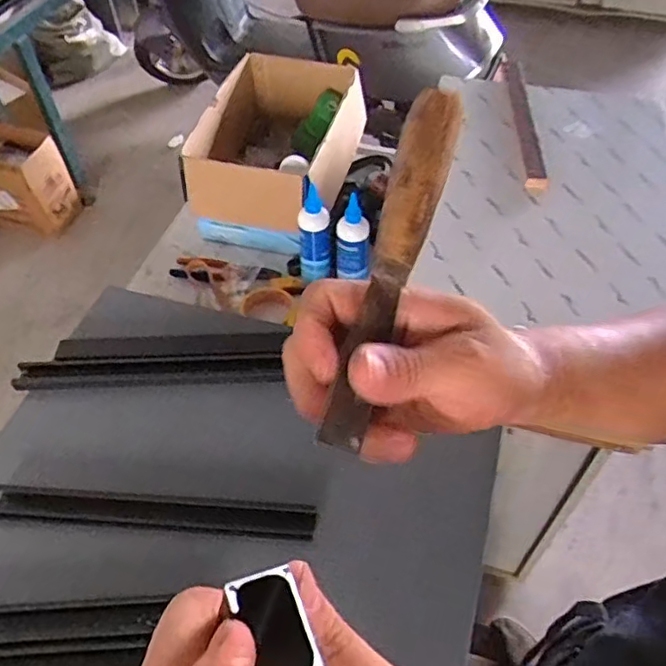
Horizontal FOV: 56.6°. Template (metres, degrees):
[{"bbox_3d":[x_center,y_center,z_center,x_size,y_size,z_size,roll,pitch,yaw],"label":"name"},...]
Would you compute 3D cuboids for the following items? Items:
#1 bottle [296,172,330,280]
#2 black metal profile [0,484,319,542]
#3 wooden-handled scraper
[{"bbox_3d":[-0.032,-0.160,0.983,0.046,0.157,0.065,-5,51,-3],"label":"bottle"},{"bbox_3d":[-0.207,0.204,0.712,0.371,0.020,0.041,3,51,3],"label":"black metal profile"},{"bbox_3d":[0.023,-0.025,0.254,0.018,0.018,0.150,18,95,15],"label":"wooden-handled scraper"}]

